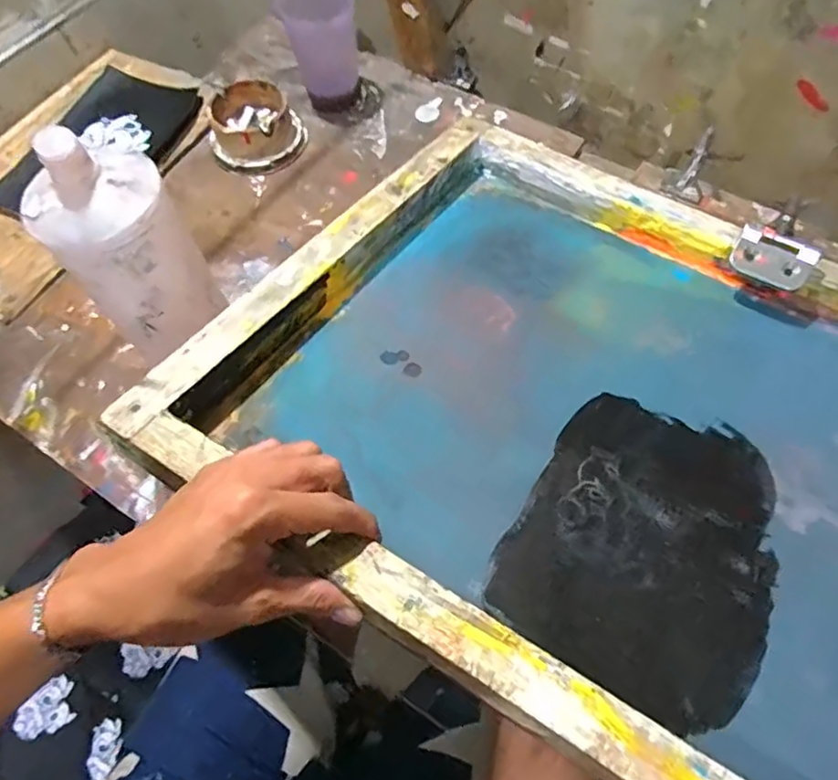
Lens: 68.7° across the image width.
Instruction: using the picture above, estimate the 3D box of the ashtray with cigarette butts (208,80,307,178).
[{"bbox_3d":[-0.178,-0.283,0.664,0.100,0.042,0.106,-19,63,-6],"label":"ashtray with cigarette butts"}]

